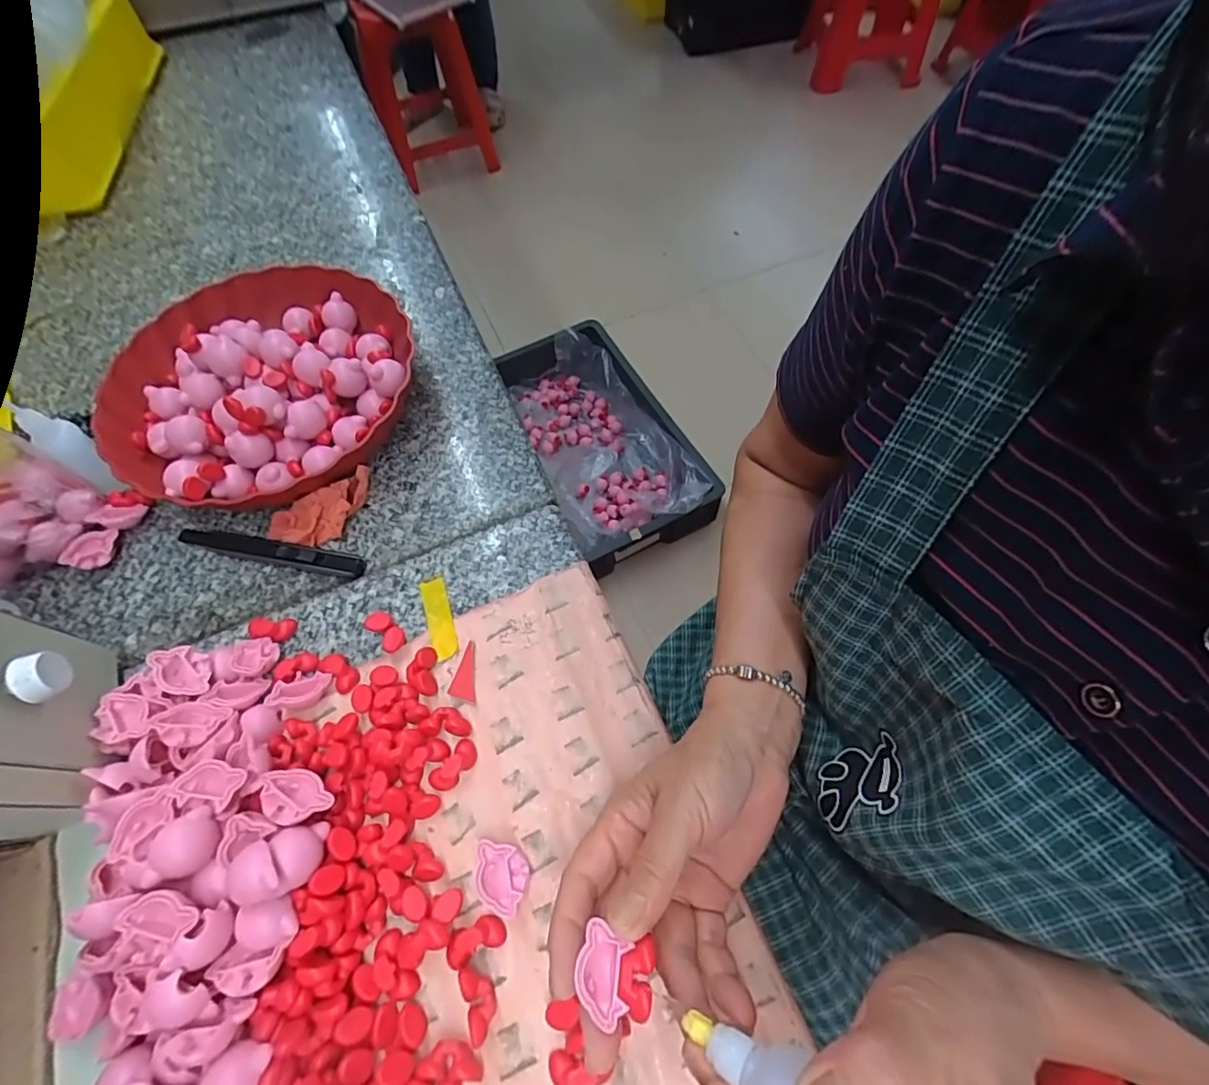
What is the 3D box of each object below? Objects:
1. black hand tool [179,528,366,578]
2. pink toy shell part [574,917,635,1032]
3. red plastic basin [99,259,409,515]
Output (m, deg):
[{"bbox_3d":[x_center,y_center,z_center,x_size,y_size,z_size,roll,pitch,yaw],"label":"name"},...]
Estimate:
[{"bbox_3d":[-0.251,0.005,0.409,0.153,0.012,0.019,11,62,9],"label":"black hand tool"},{"bbox_3d":[0.001,0.186,0.237,0.021,0.011,0.033,5,62,6],"label":"pink toy shell part"},{"bbox_3d":[-0.279,-0.133,0.453,0.236,0.061,0.236,-22,62,-9],"label":"red plastic basin"}]

